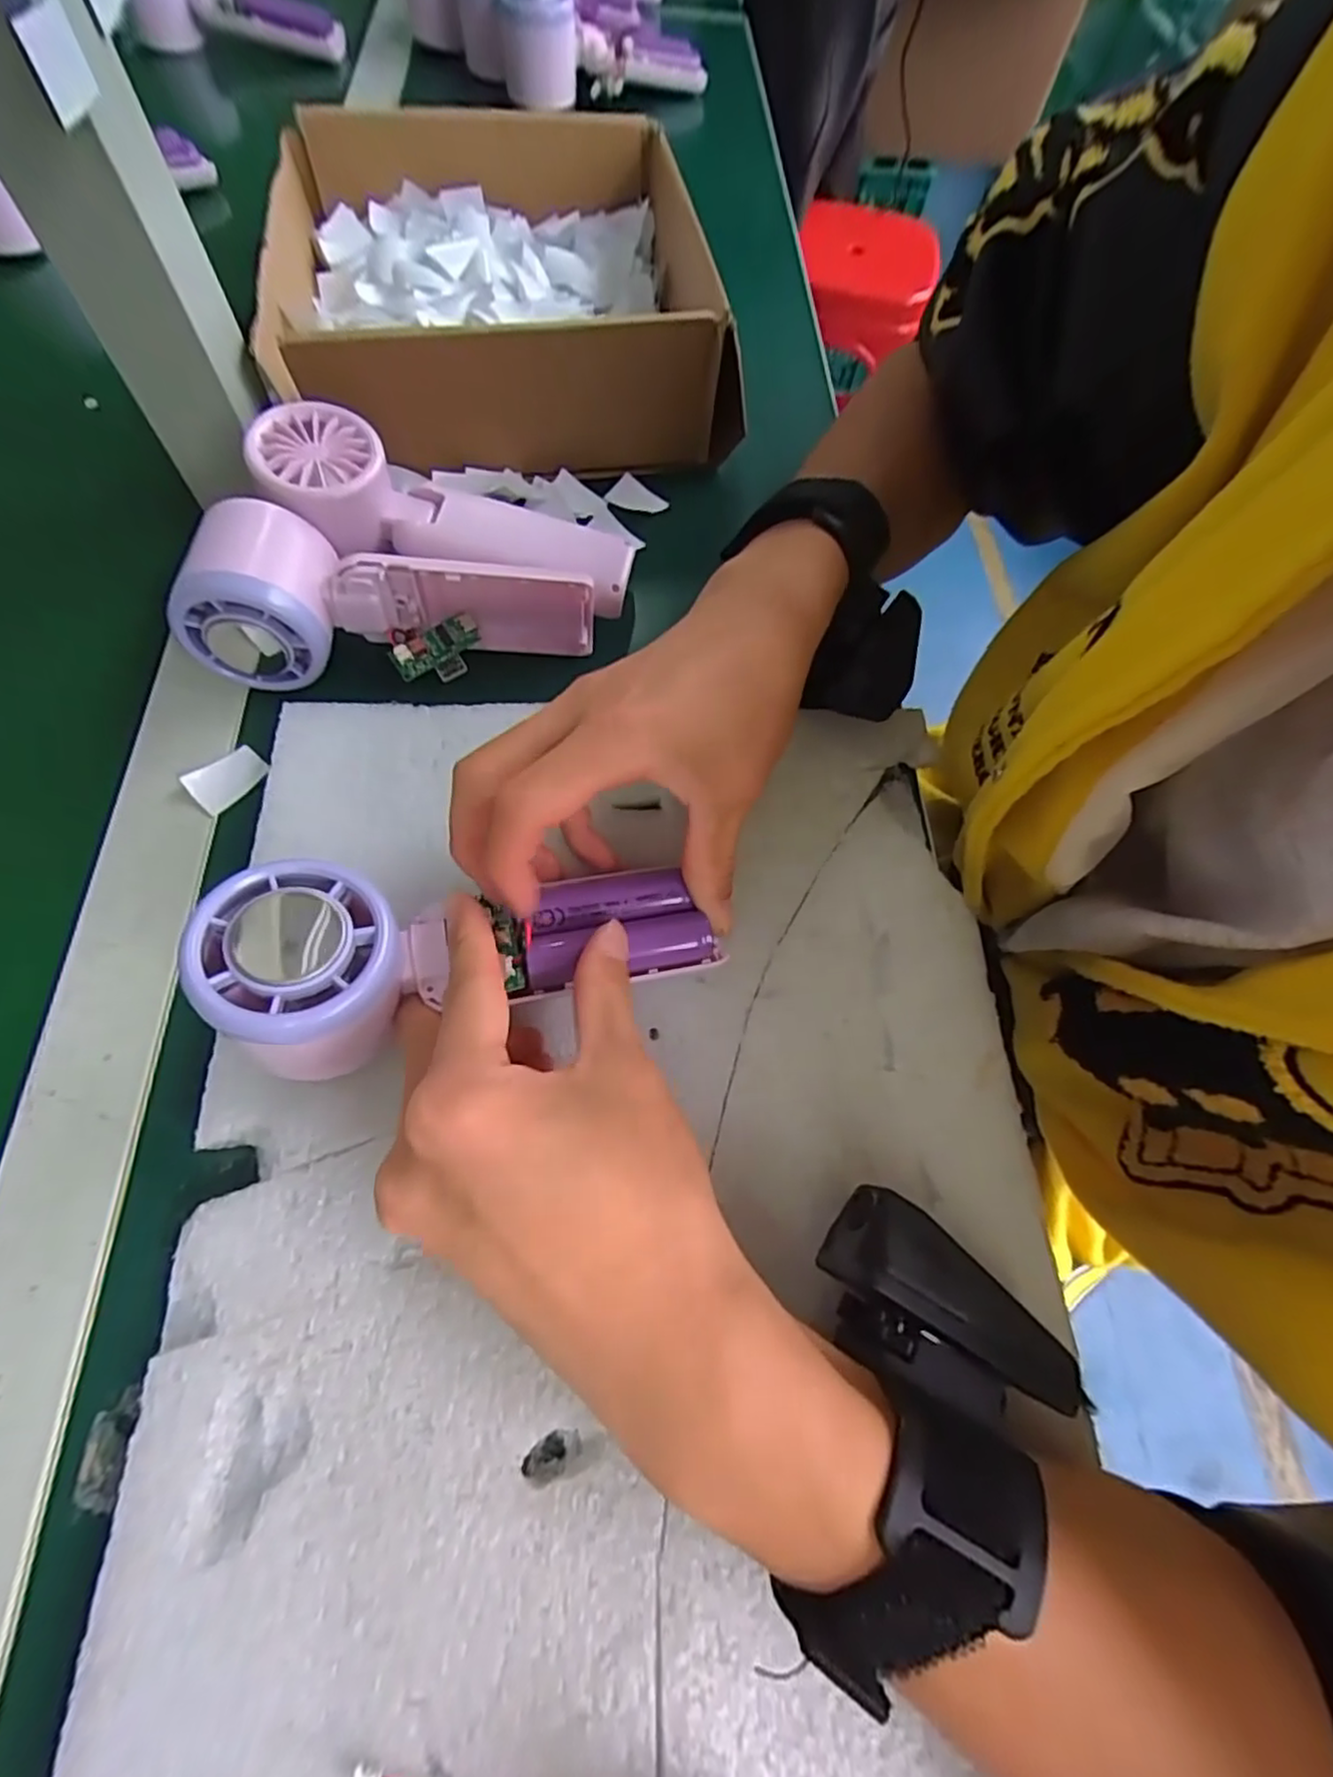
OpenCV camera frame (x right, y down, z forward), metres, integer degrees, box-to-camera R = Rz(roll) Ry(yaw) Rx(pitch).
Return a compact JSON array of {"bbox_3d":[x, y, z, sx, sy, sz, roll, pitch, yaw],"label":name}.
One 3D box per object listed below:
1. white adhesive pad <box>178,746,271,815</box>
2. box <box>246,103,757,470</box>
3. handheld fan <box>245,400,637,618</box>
[{"bbox_3d":[-0.183,-0.047,0.283,0.030,0.007,0.022,-41,79,-21],"label":"white adhesive pad"},{"bbox_3d":[-0.085,-0.329,0.373,0.234,0.073,0.215,-9,70,-11],"label":"box"},{"bbox_3d":[-0.097,-0.168,0.311,0.162,0.036,0.051,11,64,-16],"label":"handheld fan"}]

